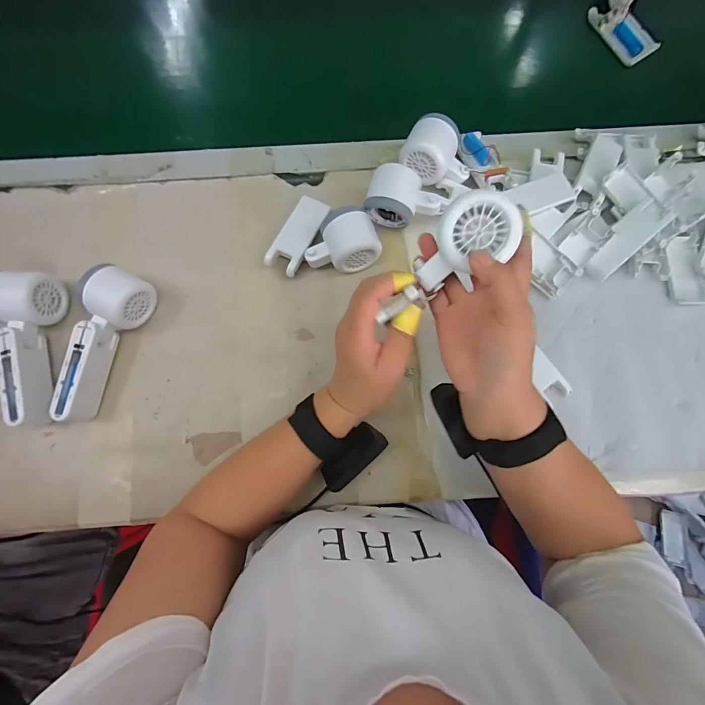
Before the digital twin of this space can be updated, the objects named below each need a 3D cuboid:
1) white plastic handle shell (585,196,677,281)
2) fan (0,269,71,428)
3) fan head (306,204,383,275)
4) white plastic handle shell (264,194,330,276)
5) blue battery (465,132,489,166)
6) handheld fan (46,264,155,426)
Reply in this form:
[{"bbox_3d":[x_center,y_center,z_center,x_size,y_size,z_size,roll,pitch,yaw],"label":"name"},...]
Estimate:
[{"bbox_3d":[0.318,-0.131,0.413,0.035,0.018,0.102,42,99,7],"label":"white plastic handle shell"},{"bbox_3d":[-0.356,-0.007,0.385,0.047,0.053,0.164,-2,79,-1],"label":"fan"},{"bbox_3d":[-0.012,-0.125,0.413,0.082,0.052,0.059,-11,80,-3],"label":"fan head"},{"bbox_3d":[-0.065,-0.142,0.435,0.041,0.016,0.099,28,80,4],"label":"white plastic handle shell"},{"bbox_3d":[0.155,-0.254,0.450,0.016,0.015,0.049,-23,80,-5],"label":"blue battery"},{"bbox_3d":[-0.282,-0.010,0.391,0.051,0.054,0.166,23,80,4],"label":"handheld fan"}]

